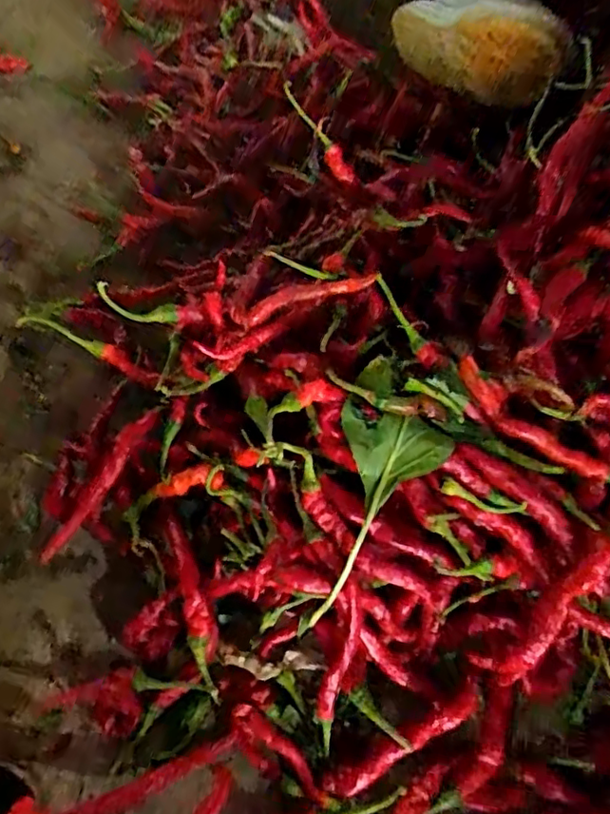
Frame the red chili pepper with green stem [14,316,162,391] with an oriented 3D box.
[{"bbox_3d":[-0.152,-0.042,0.418,0.099,0.015,0.016,30,57,-26],"label":"red chili pepper with green stem"}]

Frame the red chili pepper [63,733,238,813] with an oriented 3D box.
[{"bbox_3d":[-0.093,0.202,0.303,0.120,0.012,0.015,-14,57,-32],"label":"red chili pepper"}]

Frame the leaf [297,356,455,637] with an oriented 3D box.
[{"bbox_3d":[0.039,0.047,0.308,0.057,0.024,0.145,14,83,11],"label":"leaf"}]

